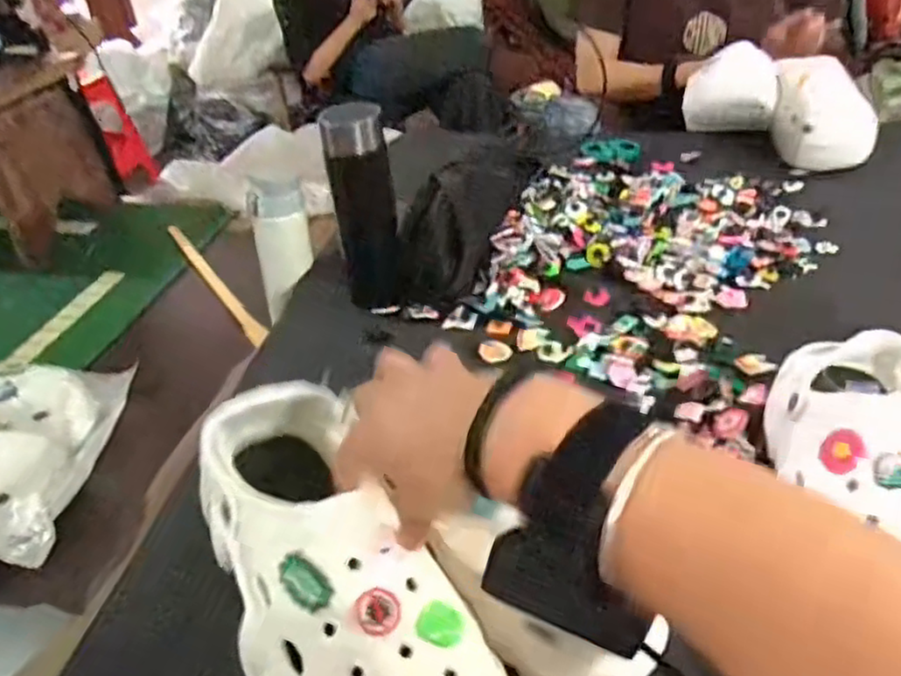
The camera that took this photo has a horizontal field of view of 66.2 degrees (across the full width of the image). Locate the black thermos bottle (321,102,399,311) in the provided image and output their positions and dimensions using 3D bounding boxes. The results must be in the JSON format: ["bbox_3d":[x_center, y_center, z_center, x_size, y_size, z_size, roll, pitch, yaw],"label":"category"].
[{"bbox_3d":[-0.087,-0.131,0.713,0.061,0.216,0.058,-9,37,-3],"label":"black thermos bottle"}]

